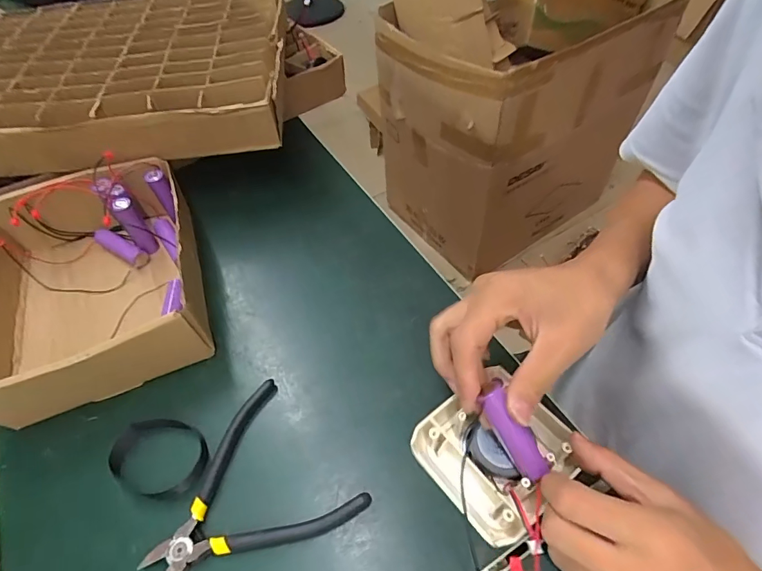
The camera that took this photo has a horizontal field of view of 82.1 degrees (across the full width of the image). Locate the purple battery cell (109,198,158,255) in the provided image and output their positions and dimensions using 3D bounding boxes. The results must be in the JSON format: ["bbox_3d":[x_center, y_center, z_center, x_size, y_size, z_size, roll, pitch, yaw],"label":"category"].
[{"bbox_3d":[-0.250,-0.060,0.447,0.020,0.069,0.019,-31,57,-20],"label":"purple battery cell"}]

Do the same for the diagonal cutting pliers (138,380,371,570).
[{"bbox_3d":[-0.098,0.155,0.310,0.134,0.009,0.122,-38,60,-24],"label":"diagonal cutting pliers"}]

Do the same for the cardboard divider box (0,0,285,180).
[{"bbox_3d":[-0.343,-0.257,0.523,0.456,0.061,0.314,-6,53,0],"label":"cardboard divider box"}]

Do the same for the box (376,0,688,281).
[{"bbox_3d":[0.330,-0.433,1.227,0.616,0.637,0.420,-30,57,-17],"label":"box"}]

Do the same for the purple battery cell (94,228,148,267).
[{"bbox_3d":[-0.276,-0.042,0.461,0.069,0.021,0.017,25,57,20],"label":"purple battery cell"}]

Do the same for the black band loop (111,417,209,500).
[{"bbox_3d":[-0.167,0.129,0.331,0.073,0.011,0.056,16,55,14],"label":"black band loop"}]

